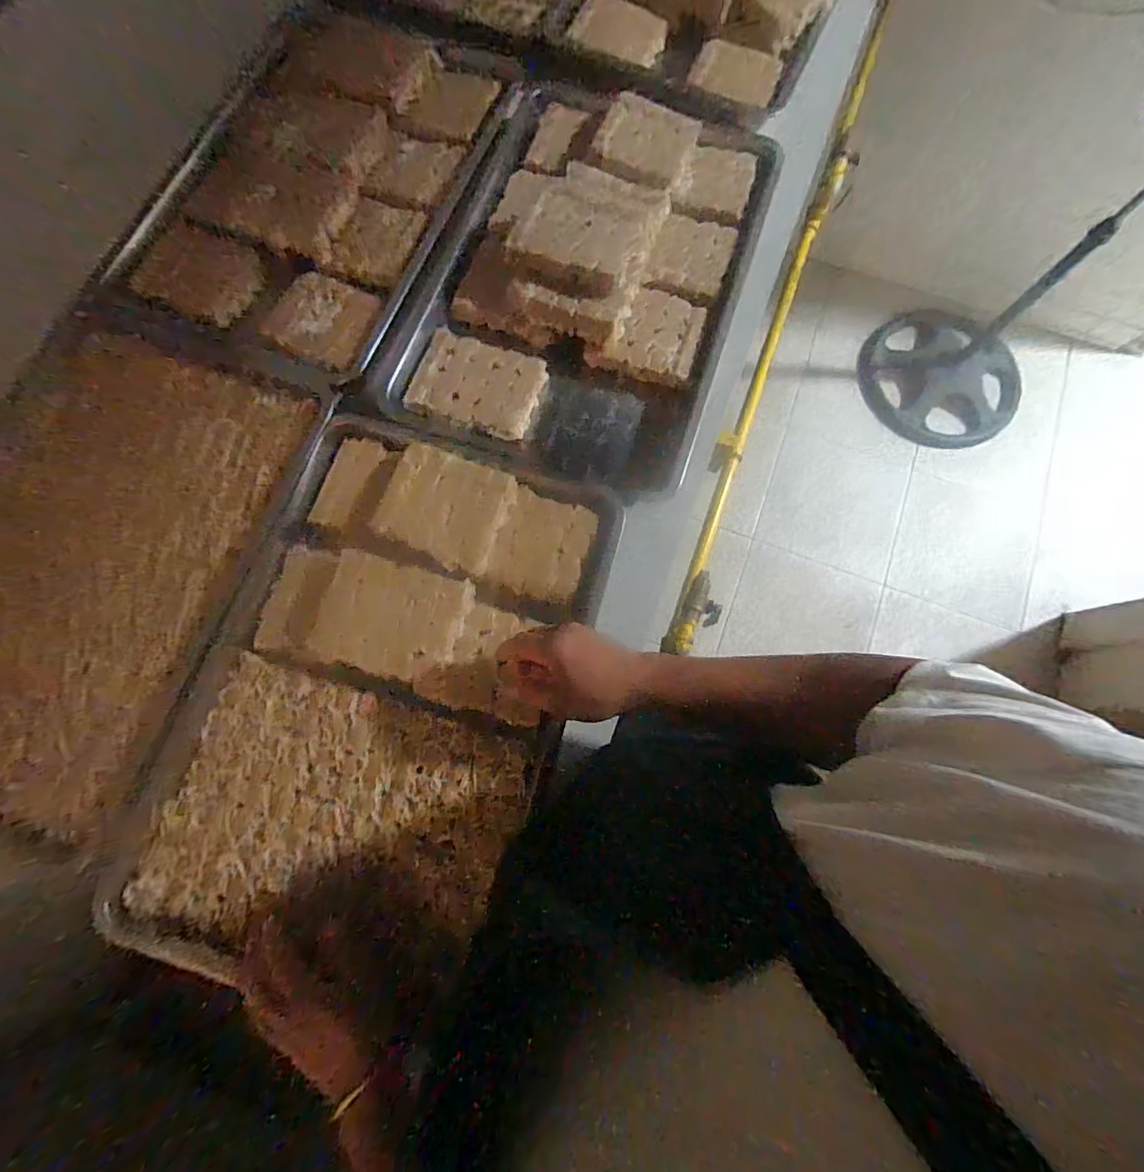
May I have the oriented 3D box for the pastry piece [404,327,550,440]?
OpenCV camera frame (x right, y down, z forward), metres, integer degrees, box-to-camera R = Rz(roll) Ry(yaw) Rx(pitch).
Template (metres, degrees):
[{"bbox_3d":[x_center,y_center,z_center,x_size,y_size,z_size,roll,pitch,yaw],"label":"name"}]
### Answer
[{"bbox_3d":[-0.122,-0.258,0.642,0.151,0.029,0.115,18,79,3],"label":"pastry piece"}]

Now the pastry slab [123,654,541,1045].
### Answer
[{"bbox_3d":[-0.245,0.243,0.517,0.357,0.034,0.269,20,79,4],"label":"pastry slab"}]

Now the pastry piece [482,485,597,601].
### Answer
[{"bbox_3d":[-0.035,-0.044,0.599,0.105,0.043,0.124,17,79,3],"label":"pastry piece"}]

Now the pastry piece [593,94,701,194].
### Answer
[{"bbox_3d":[0.104,-0.598,0.679,0.128,0.035,0.111,23,79,4],"label":"pastry piece"}]

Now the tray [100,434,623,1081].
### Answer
[{"bbox_3d":[-0.203,0.110,0.547,0.388,0.047,0.587,17,79,3],"label":"tray"}]

